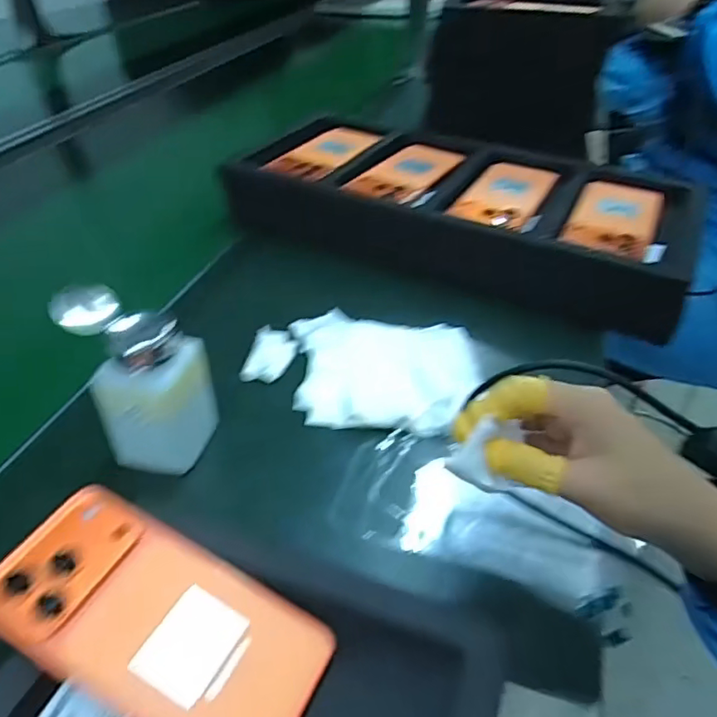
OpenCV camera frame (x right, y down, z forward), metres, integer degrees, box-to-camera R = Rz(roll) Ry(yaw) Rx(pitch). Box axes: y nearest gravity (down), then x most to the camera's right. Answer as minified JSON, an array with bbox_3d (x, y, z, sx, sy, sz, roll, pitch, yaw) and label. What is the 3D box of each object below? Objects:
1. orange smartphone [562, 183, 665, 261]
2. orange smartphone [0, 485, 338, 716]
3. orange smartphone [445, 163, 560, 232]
[{"bbox_3d":[0.260,-0.143,0.582,0.081,0.010,0.157,18,44,21],"label":"orange smartphone"},{"bbox_3d":[-0.096,0.129,0.281,0.158,0.012,0.078,28,46,10],"label":"orange smartphone"},{"bbox_3d":[0.159,-0.177,0.621,0.080,0.013,0.164,20,44,23],"label":"orange smartphone"}]

